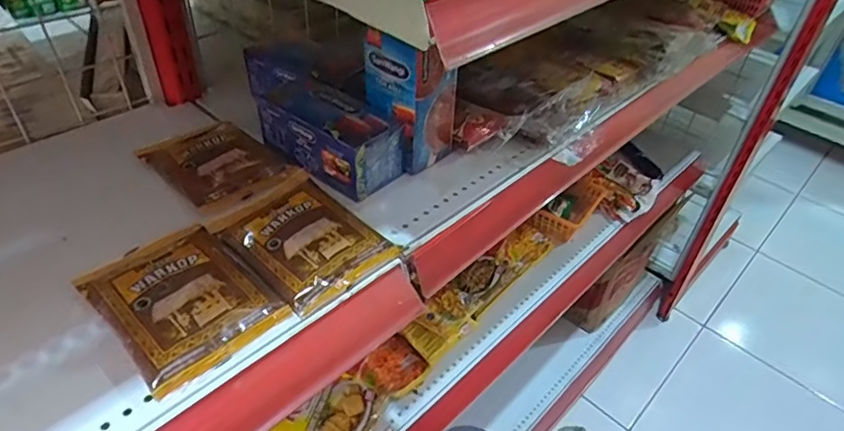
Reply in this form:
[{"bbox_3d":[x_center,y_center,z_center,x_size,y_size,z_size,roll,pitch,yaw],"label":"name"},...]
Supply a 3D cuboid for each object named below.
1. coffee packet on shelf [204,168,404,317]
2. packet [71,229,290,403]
[{"bbox_3d":[-0.097,0.011,0.423,0.130,0.016,0.097,35,49,30],"label":"coffee packet on shelf"},{"bbox_3d":[-0.167,0.054,0.371,0.122,0.016,0.094,34,49,29],"label":"packet"}]

